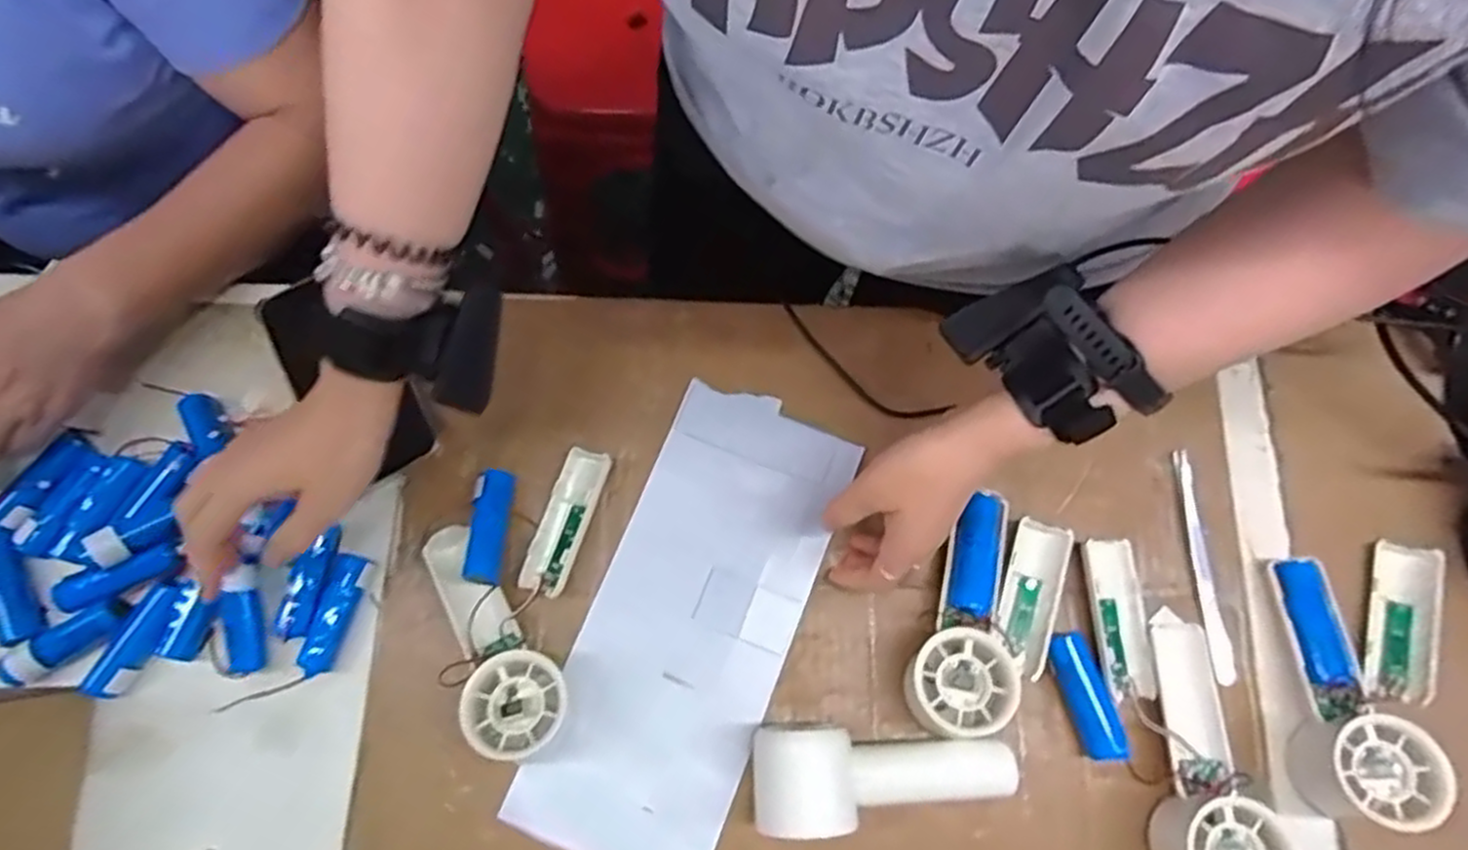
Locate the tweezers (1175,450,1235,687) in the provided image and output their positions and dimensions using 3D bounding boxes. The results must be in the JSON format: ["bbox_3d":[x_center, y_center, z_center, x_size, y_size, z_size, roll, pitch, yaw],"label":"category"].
[{"bbox_3d":[0.303,0.088,0.492,0.018,0.009,0.147,2,75,0],"label":"tweezers"}]

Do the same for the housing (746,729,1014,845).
[{"bbox_3d":[0.085,0.200,0.440,0.148,0.051,0.052,-2,75,-1],"label":"housing"}]

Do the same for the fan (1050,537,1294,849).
[{"bbox_3d":[0.255,0.166,0.449,0.087,0.054,0.198,-20,76,-6],"label":"fan"}]

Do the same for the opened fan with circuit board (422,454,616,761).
[{"bbox_3d":[-0.142,0.097,0.470,0.109,0.054,0.186,6,75,1],"label":"opened fan with circuit board"}]

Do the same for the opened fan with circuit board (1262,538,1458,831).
[{"bbox_3d":[0.389,0.148,0.454,0.099,0.059,0.157,4,75,1],"label":"opened fan with circuit board"}]

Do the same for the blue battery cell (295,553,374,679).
[{"bbox_3d":[-0.253,0.119,0.485,0.020,0.018,0.072,15,75,4],"label":"blue battery cell"}]

